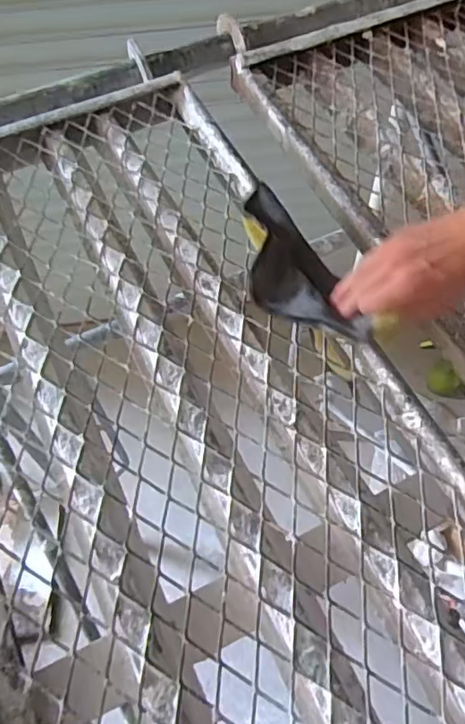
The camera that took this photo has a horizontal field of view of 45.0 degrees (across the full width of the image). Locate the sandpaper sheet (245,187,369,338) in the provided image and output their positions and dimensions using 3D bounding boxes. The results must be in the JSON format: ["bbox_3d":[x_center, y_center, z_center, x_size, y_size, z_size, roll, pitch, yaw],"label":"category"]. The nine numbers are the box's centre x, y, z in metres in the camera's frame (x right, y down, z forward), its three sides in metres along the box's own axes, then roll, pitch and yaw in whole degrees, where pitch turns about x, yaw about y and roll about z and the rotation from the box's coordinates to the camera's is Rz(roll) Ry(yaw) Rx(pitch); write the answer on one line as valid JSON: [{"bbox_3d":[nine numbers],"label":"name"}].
[{"bbox_3d":[0.053,-0.096,0.548,0.083,0.034,0.229,-12,53,-7],"label":"sandpaper sheet"}]

